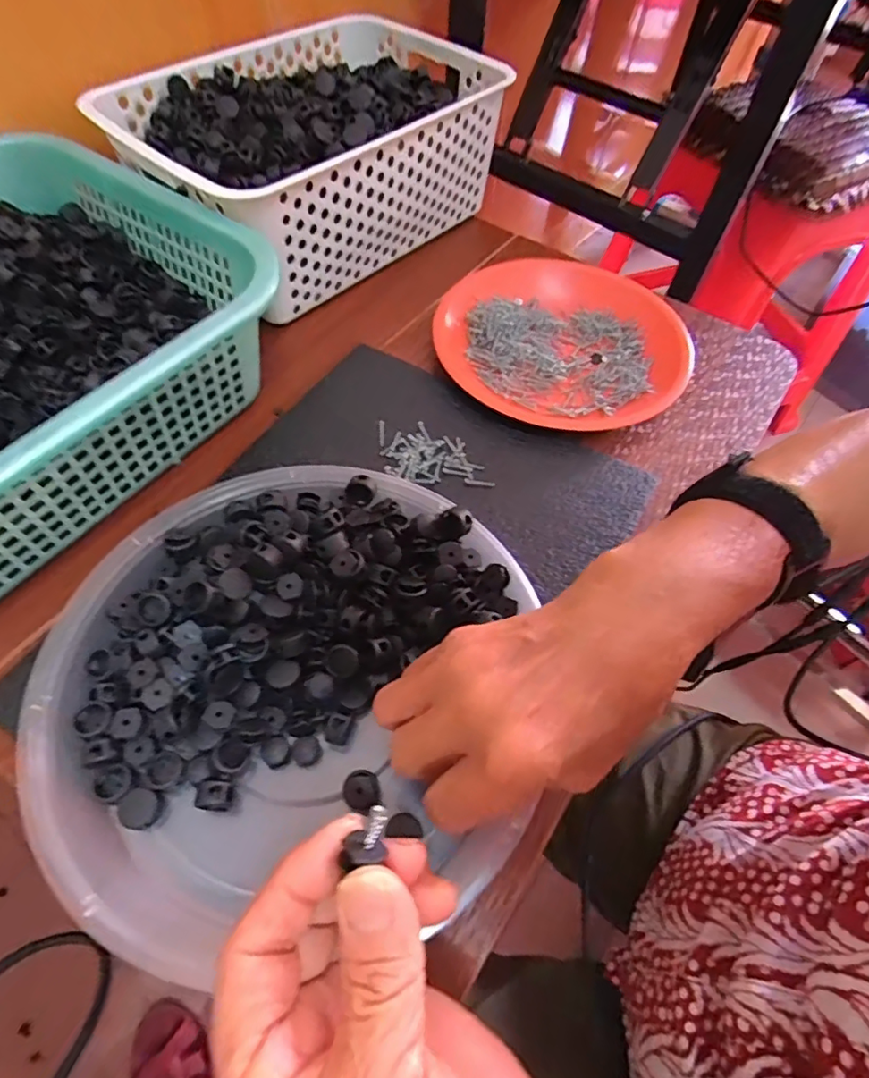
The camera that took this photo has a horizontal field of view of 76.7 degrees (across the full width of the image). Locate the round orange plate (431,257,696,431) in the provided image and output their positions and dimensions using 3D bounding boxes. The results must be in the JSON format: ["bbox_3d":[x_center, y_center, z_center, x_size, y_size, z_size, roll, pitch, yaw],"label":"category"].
[{"bbox_3d":[0.101,-0.166,0.443,0.191,0.029,0.157,15,59,5],"label":"round orange plate"}]

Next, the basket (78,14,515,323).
[{"bbox_3d":[-0.106,-0.338,0.482,0.205,0.104,0.302,39,64,18],"label":"basket"}]

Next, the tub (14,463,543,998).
[{"bbox_3d":[-0.069,0.066,0.274,0.223,0.049,0.220,2,59,-3],"label":"tub"}]

